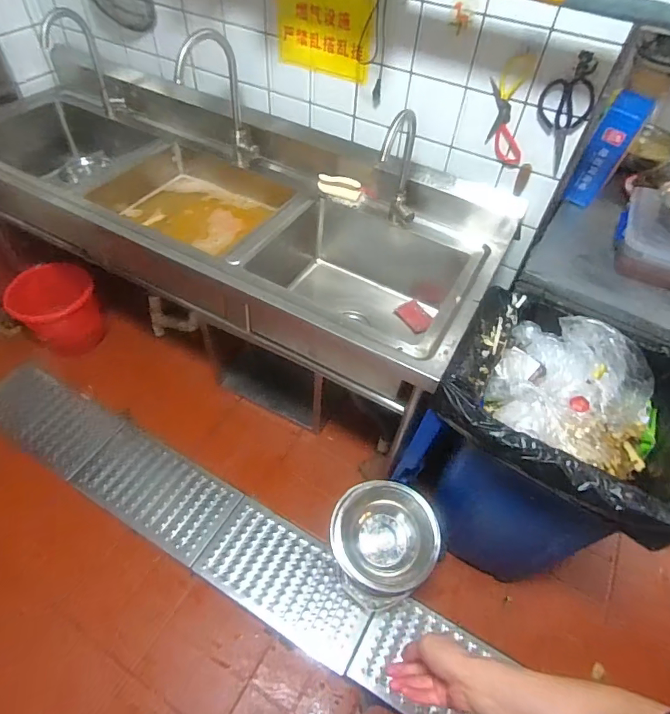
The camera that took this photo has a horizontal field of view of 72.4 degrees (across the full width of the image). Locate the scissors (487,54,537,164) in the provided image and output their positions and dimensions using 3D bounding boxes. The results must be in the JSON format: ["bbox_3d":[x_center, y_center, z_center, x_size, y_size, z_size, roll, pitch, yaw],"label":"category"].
[{"bbox_3d":[0.422,-0.593,1.098,0.121,0.232,0.008,30,55,19],"label":"scissors"}]

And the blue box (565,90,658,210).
[{"bbox_3d":[0.741,-0.557,1.251,0.096,0.296,0.044,24,53,14],"label":"blue box"}]

